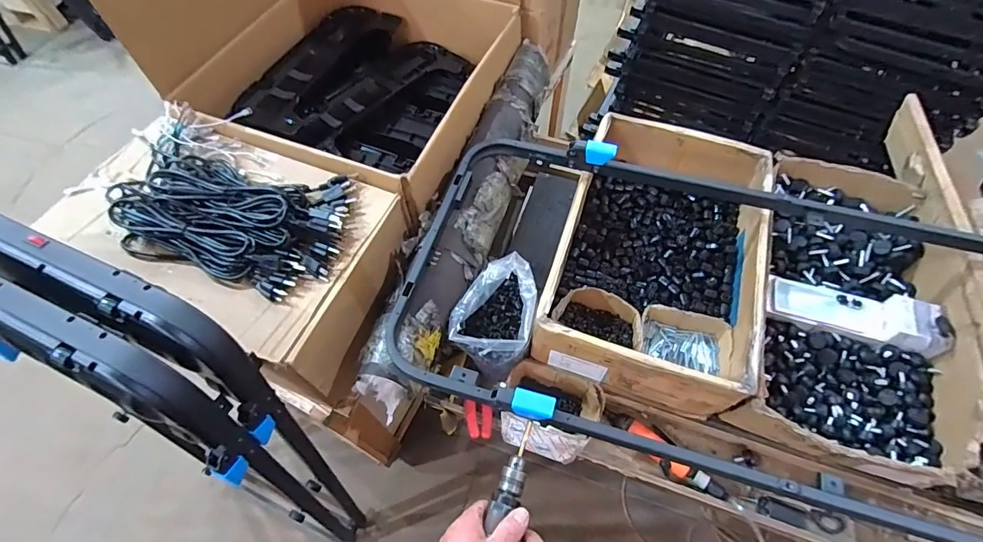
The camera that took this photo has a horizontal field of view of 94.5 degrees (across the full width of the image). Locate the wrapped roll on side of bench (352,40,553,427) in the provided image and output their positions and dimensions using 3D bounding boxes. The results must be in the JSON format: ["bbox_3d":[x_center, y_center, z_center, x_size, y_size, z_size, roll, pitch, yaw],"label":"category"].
[{"bbox_3d":[-0.027,-0.161,0.879,0.130,0.081,0.862,18,62,12],"label":"wrapped roll on side of bench"}]

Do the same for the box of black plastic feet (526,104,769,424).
[{"bbox_3d":[0.318,-0.037,0.886,0.342,0.167,0.537,16,62,11],"label":"box of black plastic feet"}]

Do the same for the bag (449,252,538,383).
[{"bbox_3d":[0.020,0.073,0.808,0.129,0.091,0.189,26,64,16],"label":"bag"}]

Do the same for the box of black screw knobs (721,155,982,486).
[{"bbox_3d":[0.665,0.055,0.838,0.339,0.102,0.617,22,63,13],"label":"box of black screw knobs"}]

